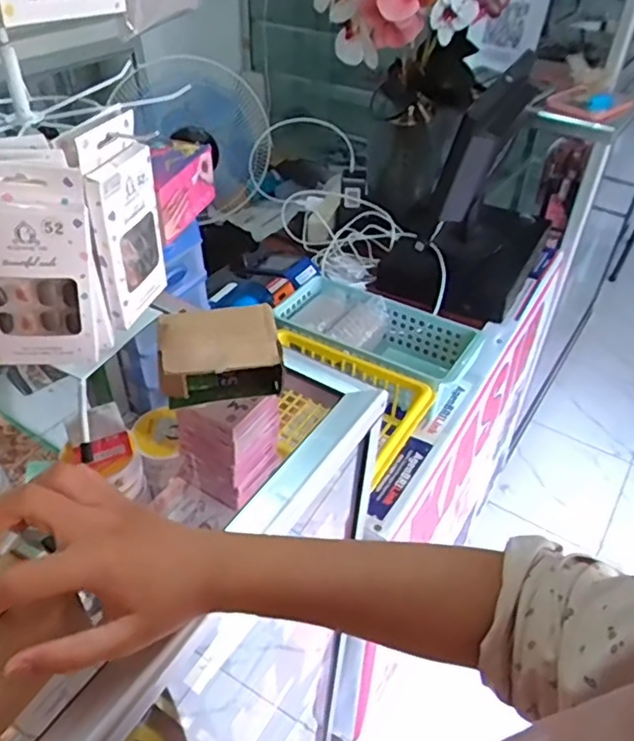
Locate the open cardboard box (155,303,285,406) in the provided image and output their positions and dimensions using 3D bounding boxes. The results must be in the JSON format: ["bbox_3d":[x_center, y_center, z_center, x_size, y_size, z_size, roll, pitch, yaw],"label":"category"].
[{"bbox_3d":[-0.085,-0.011,0.532,0.100,0.058,0.072,-9,42,-12],"label":"open cardboard box"}]

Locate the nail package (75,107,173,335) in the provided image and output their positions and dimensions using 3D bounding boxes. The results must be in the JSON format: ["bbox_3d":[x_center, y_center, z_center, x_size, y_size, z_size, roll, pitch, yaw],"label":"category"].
[{"bbox_3d":[-0.137,-0.107,0.441,0.024,0.133,0.071,10,42,9],"label":"nail package"}]

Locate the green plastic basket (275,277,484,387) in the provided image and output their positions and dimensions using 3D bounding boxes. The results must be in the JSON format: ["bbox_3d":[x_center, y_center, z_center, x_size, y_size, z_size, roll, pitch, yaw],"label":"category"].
[{"bbox_3d":[0.082,-0.039,0.907,0.283,0.084,0.135,23,45,23],"label":"green plastic basket"}]

